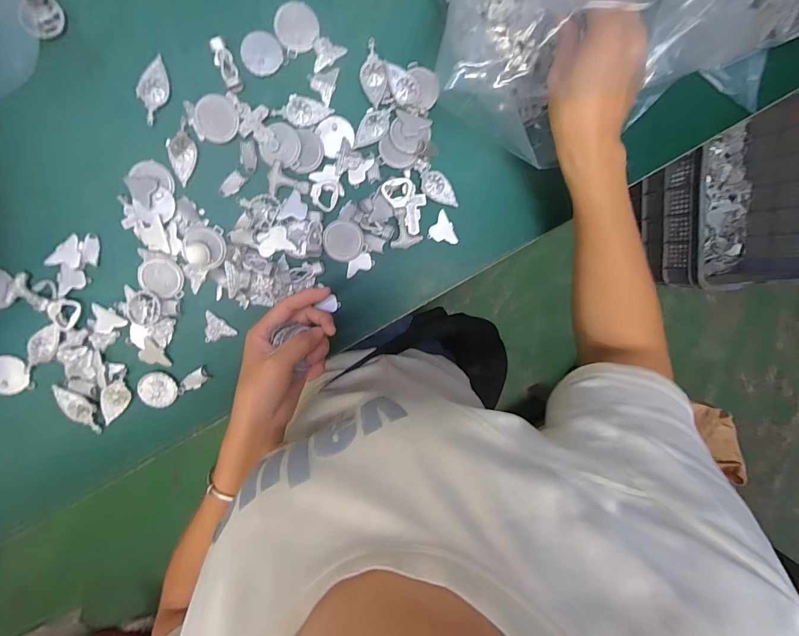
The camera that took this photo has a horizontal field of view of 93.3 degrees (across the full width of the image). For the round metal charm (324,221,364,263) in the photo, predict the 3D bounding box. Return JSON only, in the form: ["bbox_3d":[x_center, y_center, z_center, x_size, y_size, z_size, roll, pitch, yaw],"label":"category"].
[{"bbox_3d":[-0.056,-0.077,0.380,0.038,0.008,0.039,-1,100,-8],"label":"round metal charm"}]

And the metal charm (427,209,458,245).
[{"bbox_3d":[0.047,-0.095,0.393,0.030,0.005,0.032,7,99,-9],"label":"metal charm"}]

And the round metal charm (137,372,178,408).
[{"bbox_3d":[-0.248,0.074,0.384,0.037,0.004,0.038,-1,100,-8],"label":"round metal charm"}]

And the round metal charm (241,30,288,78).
[{"bbox_3d":[-0.128,-0.246,0.350,0.037,0.004,0.038,-1,100,-8],"label":"round metal charm"}]

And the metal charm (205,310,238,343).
[{"bbox_3d":[-0.183,0.009,0.385,0.030,0.004,0.031,-1,100,-8],"label":"metal charm"}]

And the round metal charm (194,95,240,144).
[{"bbox_3d":[-0.171,-0.186,0.352,0.040,0.005,0.042,-1,100,-8],"label":"round metal charm"}]

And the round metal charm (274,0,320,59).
[{"bbox_3d":[-0.096,-0.272,0.352,0.039,0.004,0.044,-27,102,-3],"label":"round metal charm"}]

